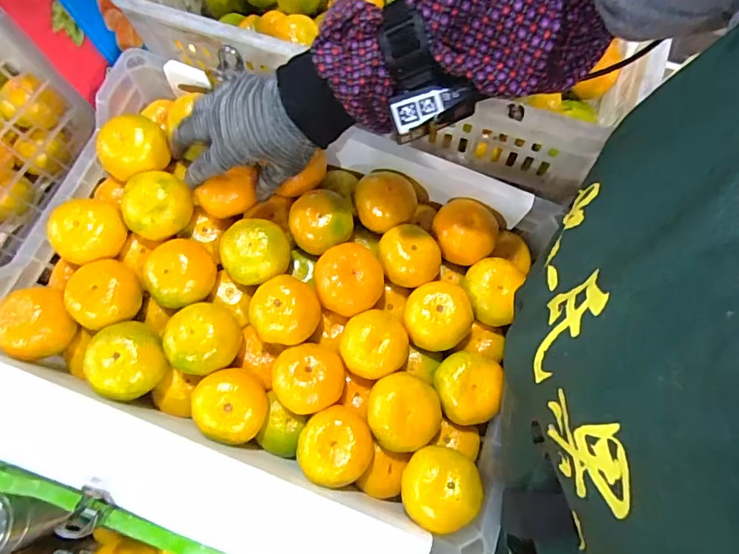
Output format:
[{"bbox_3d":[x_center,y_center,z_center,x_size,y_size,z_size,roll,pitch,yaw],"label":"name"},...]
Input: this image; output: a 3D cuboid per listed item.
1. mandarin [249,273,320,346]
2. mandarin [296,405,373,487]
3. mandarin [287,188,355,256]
[{"bbox_3d":[-0.082,0.033,0.451,0.066,0.049,0.063,4,74,2],"label":"mandarin"},{"bbox_3d":[-0.032,0.155,0.425,0.068,0.044,0.062,0,74,1],"label":"mandarin"},{"bbox_3d":[-0.050,-0.055,0.482,0.064,0.043,0.059,0,74,1],"label":"mandarin"}]

